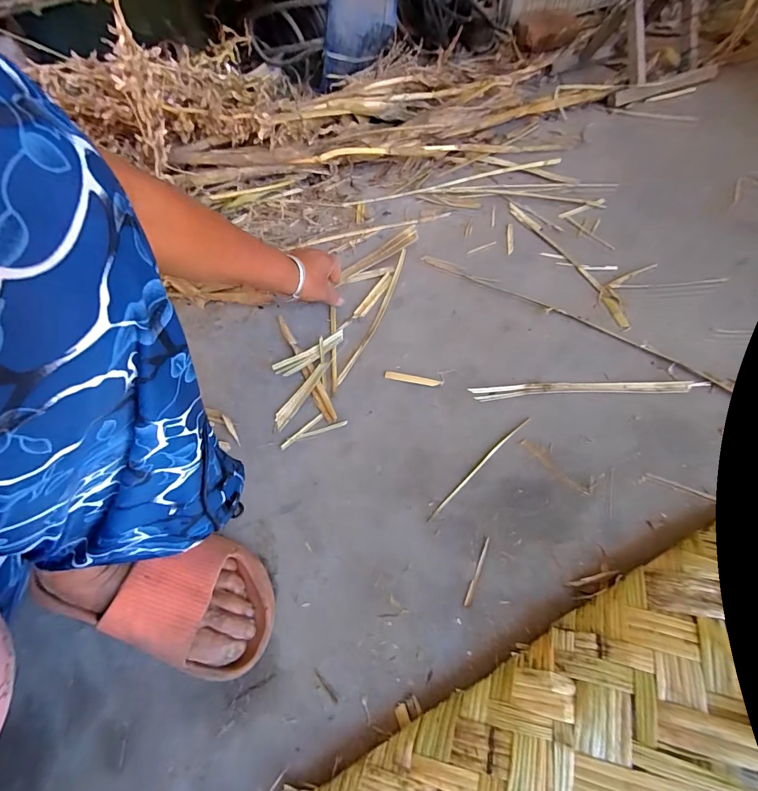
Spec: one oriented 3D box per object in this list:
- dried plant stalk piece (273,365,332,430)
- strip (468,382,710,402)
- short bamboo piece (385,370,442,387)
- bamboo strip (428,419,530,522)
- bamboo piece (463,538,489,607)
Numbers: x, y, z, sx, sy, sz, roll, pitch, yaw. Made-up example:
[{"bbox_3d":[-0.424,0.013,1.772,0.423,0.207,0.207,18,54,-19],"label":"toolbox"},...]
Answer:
[{"bbox_3d":[-0.101,-0.003,0.506,0.021,0.008,0.105,27,63,19],"label":"dried plant stalk piece"},{"bbox_3d":[0.253,-0.010,0.485,0.274,0.007,0.023,-2,58,2],"label":"strip"},{"bbox_3d":[0.042,-0.022,0.509,0.071,0.004,0.012,13,59,12],"label":"short bamboo piece"},{"bbox_3d":[0.114,0.079,0.443,0.171,0.004,0.008,-39,63,-19],"label":"bamboo strip"},{"bbox_3d":[0.096,0.171,0.384,0.006,0.004,0.068,20,61,15],"label":"bamboo piece"}]

